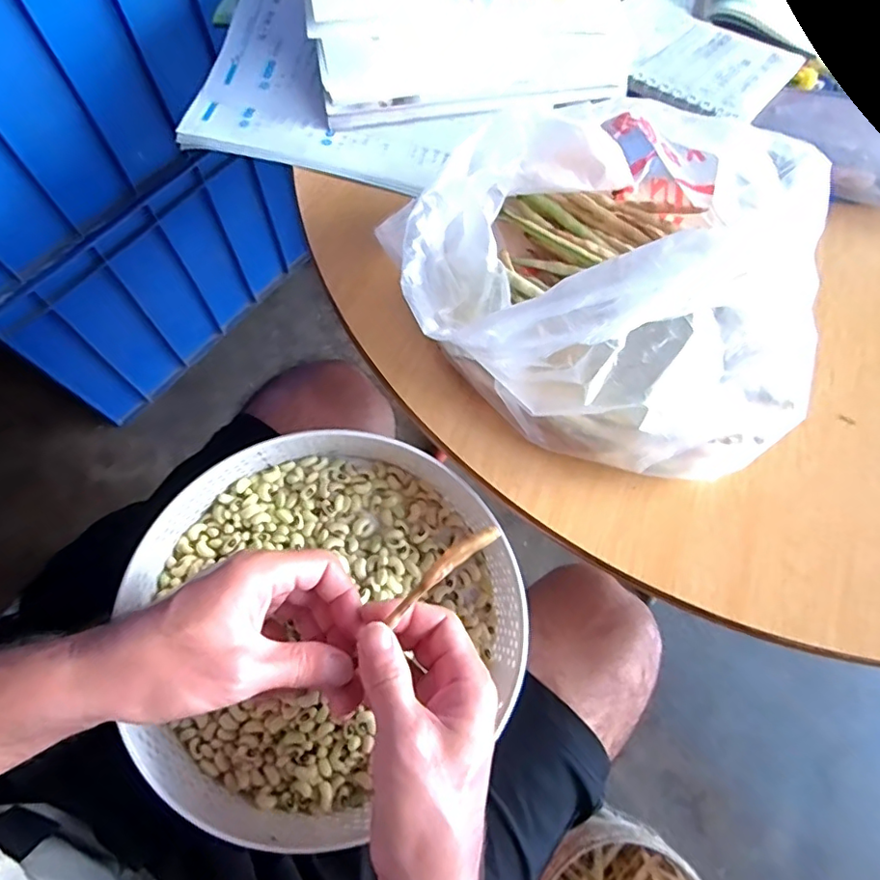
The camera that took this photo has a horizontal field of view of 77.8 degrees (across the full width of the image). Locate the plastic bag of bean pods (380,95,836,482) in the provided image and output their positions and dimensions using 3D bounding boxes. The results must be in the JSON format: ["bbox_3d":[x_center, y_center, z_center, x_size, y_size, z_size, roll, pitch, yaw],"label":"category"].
[{"bbox_3d":[0.089,-0.103,0.331,0.217,0.122,0.255,-11,68,-7],"label":"plastic bag of bean pods"}]

